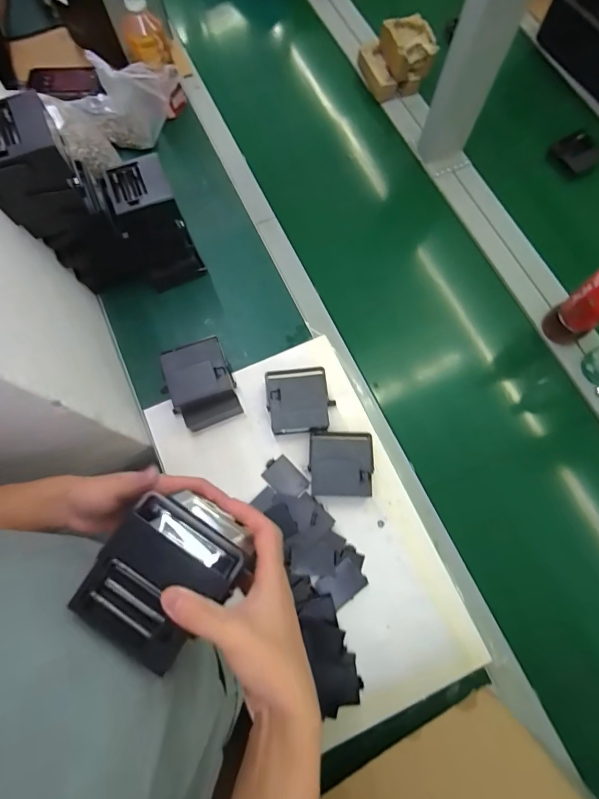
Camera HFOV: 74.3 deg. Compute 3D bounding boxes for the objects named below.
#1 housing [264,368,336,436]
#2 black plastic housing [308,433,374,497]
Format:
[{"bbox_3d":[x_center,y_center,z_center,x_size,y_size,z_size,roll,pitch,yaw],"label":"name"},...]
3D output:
[{"bbox_3d":[-0.001,0.002,0.596,0.092,0.033,0.094,-4,74,-1],"label":"housing"},{"bbox_3d":[0.062,0.099,0.592,0.093,0.038,0.100,1,73,1],"label":"black plastic housing"}]

